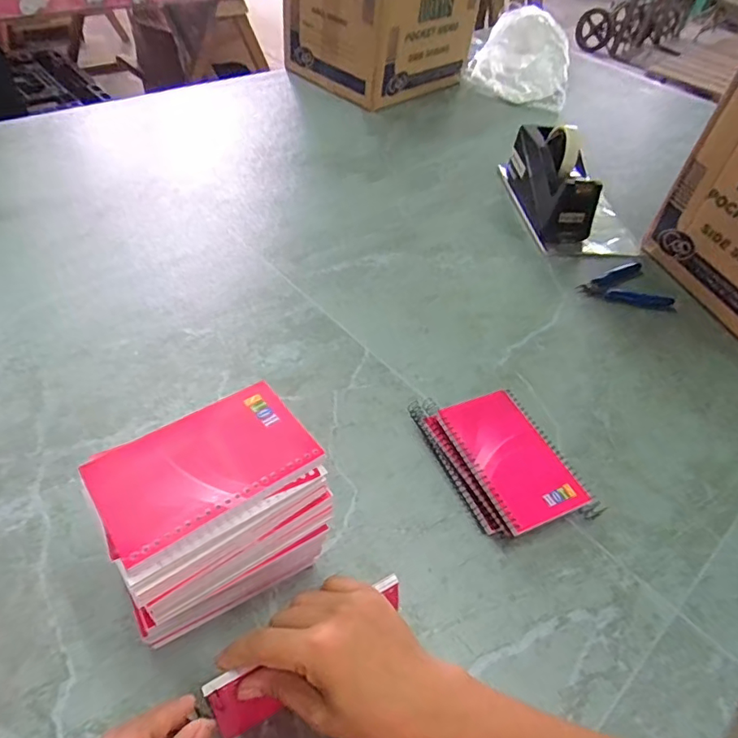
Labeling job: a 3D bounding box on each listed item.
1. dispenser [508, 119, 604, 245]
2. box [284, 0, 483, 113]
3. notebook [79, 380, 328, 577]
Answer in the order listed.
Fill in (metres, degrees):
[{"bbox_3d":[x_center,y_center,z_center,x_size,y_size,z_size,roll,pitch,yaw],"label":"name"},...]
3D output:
[{"bbox_3d":[0.279,-0.290,0.800,0.077,0.110,0.207,0,47,-7],"label":"dispenser"},{"bbox_3d":[0.026,-0.772,1.090,0.294,0.302,0.297,38,54,26],"label":"box"},{"bbox_3d":[-0.104,0.060,0.337,0.130,0.007,0.079,-27,56,-28],"label":"notebook"}]

